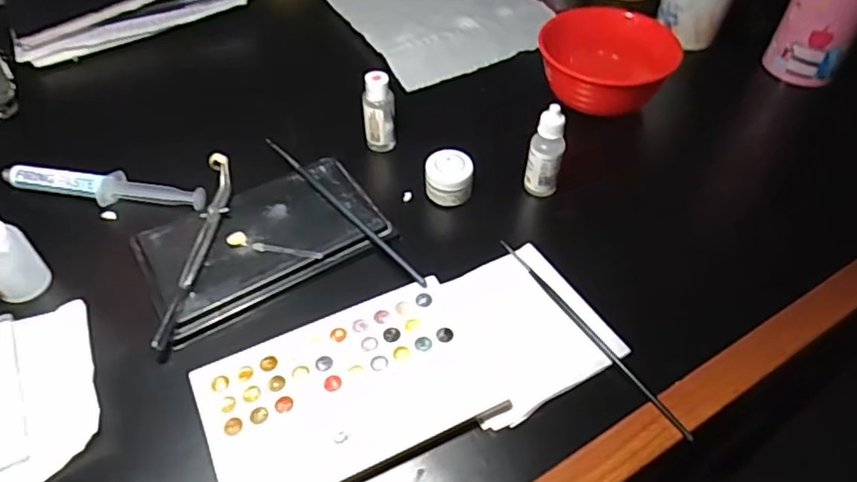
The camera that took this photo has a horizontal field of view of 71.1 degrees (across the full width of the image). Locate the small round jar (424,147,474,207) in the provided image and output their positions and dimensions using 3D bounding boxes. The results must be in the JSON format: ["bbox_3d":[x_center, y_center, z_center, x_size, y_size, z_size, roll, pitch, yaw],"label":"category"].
[{"bbox_3d":[0.014,-0.046,0.427,0.033,0.024,0.035,1,51,-1],"label":"small round jar"}]

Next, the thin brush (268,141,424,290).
[{"bbox_3d":[-0.060,-0.025,0.408,0.006,0.009,0.173,-33,60,-25],"label":"thin brush"}]

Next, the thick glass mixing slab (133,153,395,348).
[{"bbox_3d":[-0.109,-0.003,0.398,0.150,0.015,0.088,-26,57,-21],"label":"thick glass mixing slab"}]

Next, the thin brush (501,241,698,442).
[{"bbox_3d":[0.094,0.052,0.356,0.005,0.006,0.159,-26,57,-21],"label":"thin brush"}]

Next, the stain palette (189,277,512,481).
[{"bbox_3d":[-0.043,0.081,0.328,0.150,0.005,0.093,-21,55,-18],"label":"stain palette"}]

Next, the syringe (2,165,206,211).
[{"bbox_3d":[-0.231,-0.038,0.432,0.145,0.015,0.025,5,51,2],"label":"syringe"}]

